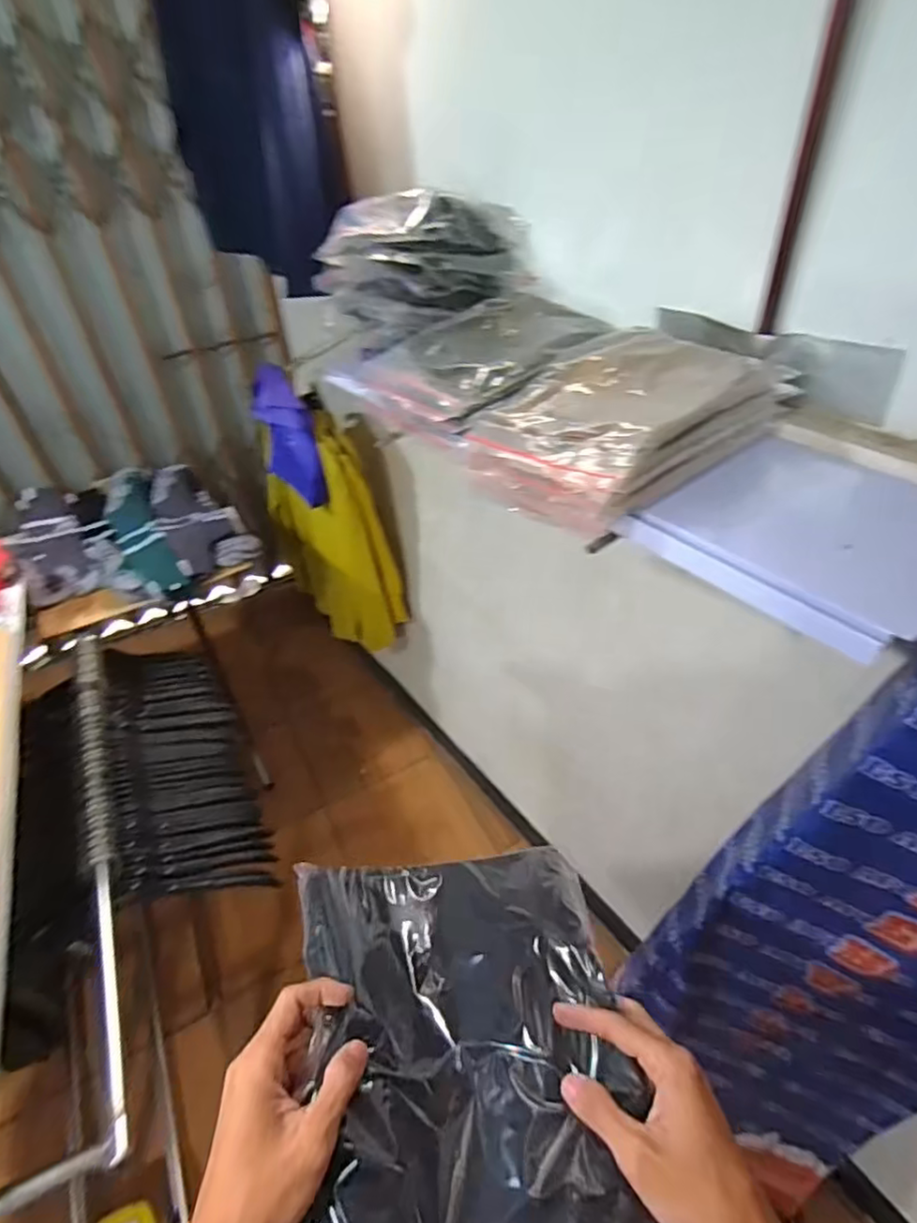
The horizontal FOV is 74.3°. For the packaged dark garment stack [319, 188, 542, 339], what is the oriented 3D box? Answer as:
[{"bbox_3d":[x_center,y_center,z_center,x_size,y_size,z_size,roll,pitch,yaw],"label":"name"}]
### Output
[{"bbox_3d":[-0.078,-0.696,1.179,0.326,0.175,0.311,-29,46,-25],"label":"packaged dark garment stack"}]

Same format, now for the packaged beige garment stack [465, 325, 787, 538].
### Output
[{"bbox_3d":[0.231,-0.277,0.867,0.396,0.112,0.287,-27,46,-23],"label":"packaged beige garment stack"}]

